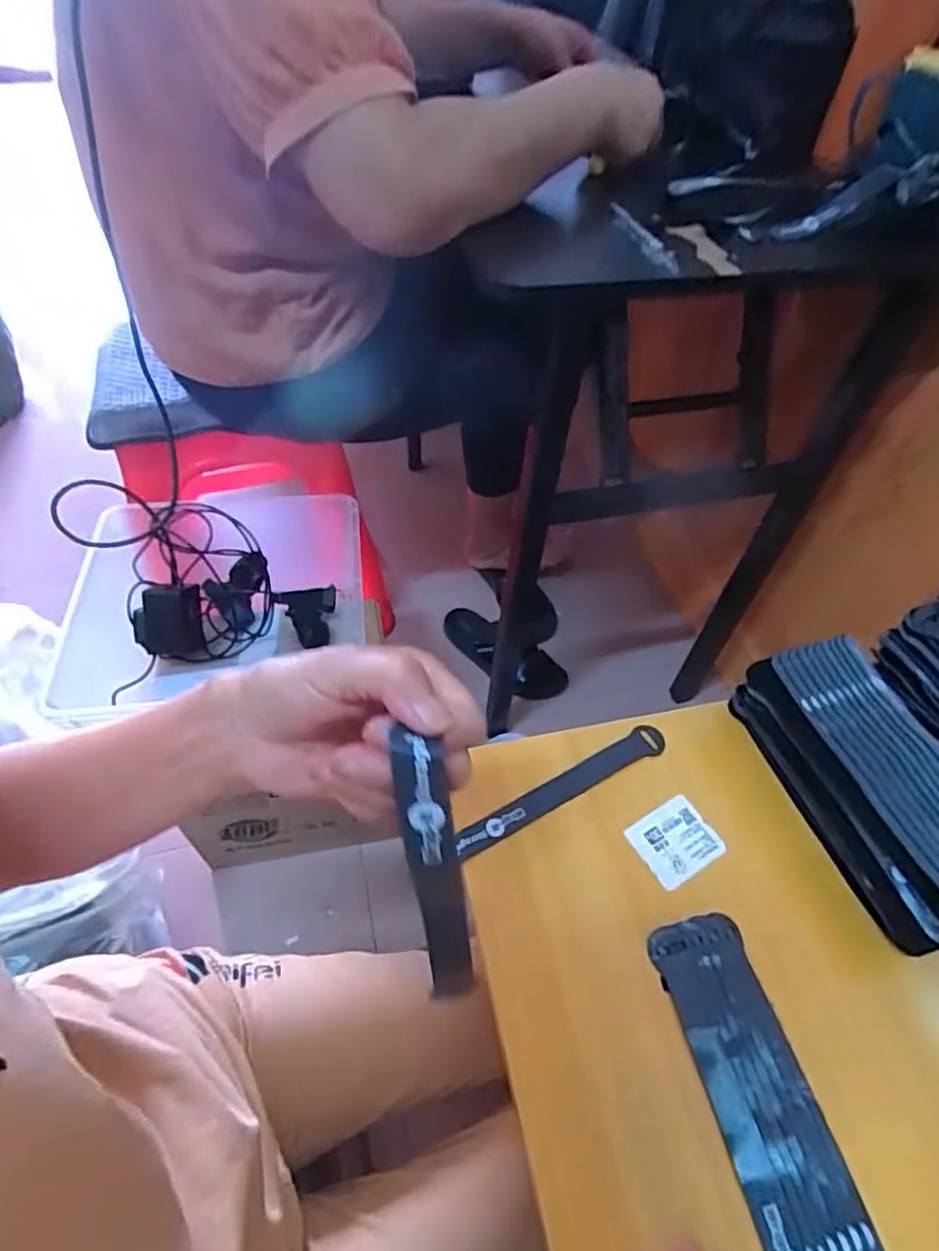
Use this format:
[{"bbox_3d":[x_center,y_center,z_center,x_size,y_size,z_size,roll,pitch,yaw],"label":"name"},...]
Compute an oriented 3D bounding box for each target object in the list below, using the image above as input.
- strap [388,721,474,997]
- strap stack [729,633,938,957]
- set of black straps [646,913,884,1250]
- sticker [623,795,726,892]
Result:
[{"bbox_3d":[-0.015,0.113,0.270,0.021,0.176,0.025,-18,41,-16],"label":"strap"},{"bbox_3d":[0.284,0.108,0.437,0.086,0.068,0.201,-14,53,-13],"label":"strap stack"},{"bbox_3d":[0.168,0.274,0.352,0.063,0.015,0.199,-10,52,-10],"label":"set of black straps"},{"bbox_3d":[0.148,0.155,0.449,0.057,0.005,0.050,-24,56,-20],"label":"sticker"}]

